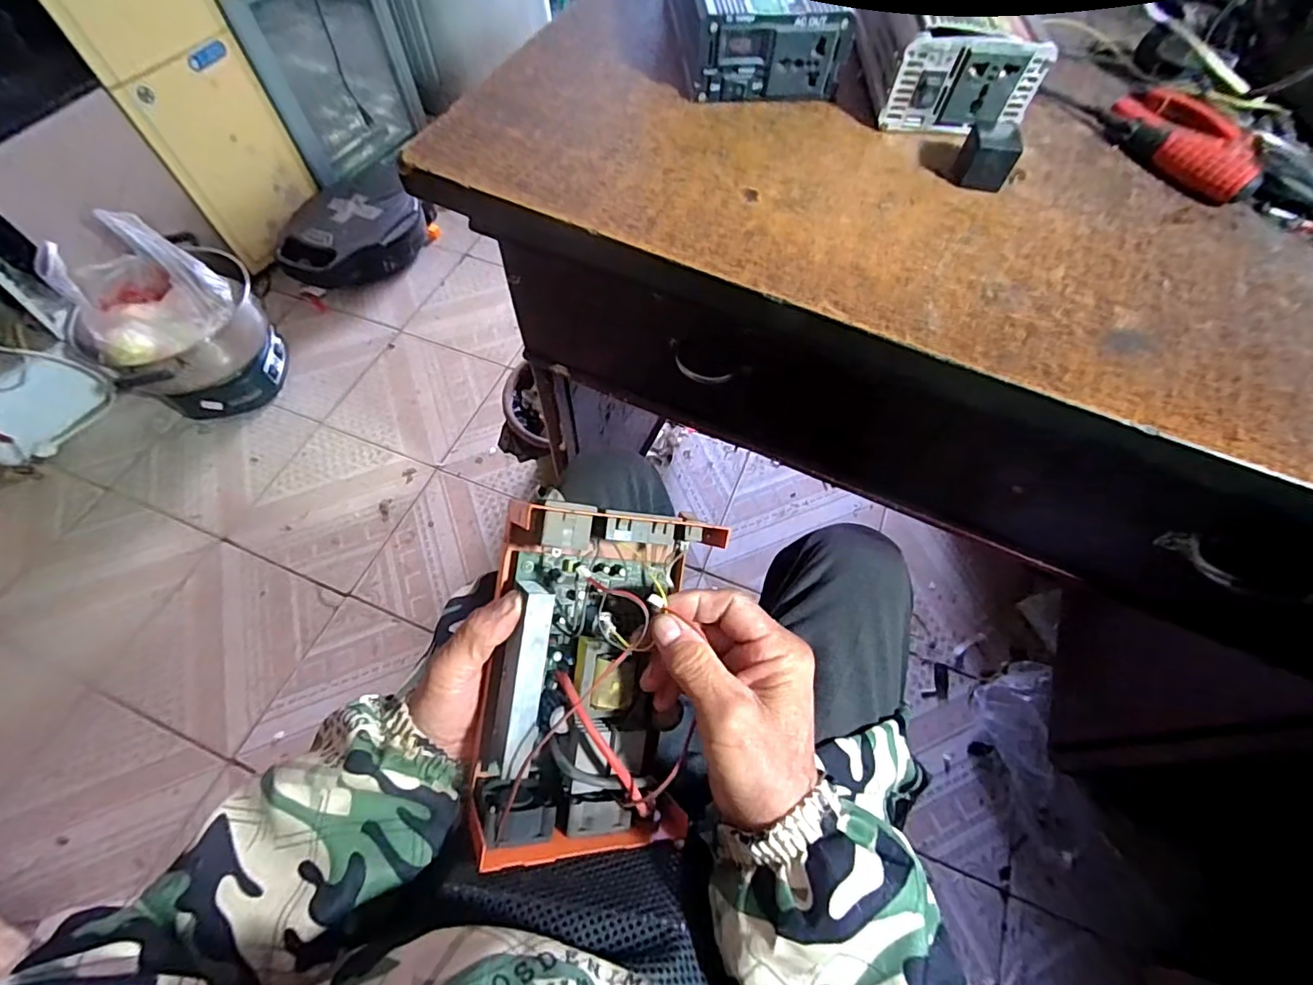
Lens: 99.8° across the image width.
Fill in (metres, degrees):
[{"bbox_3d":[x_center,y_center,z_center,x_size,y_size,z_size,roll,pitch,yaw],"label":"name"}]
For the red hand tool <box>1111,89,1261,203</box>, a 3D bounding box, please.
[{"bbox_3d":[0.356,-0.236,0.364,0.069,0.021,0.109,-24,64,-13],"label":"red hand tool"}]

